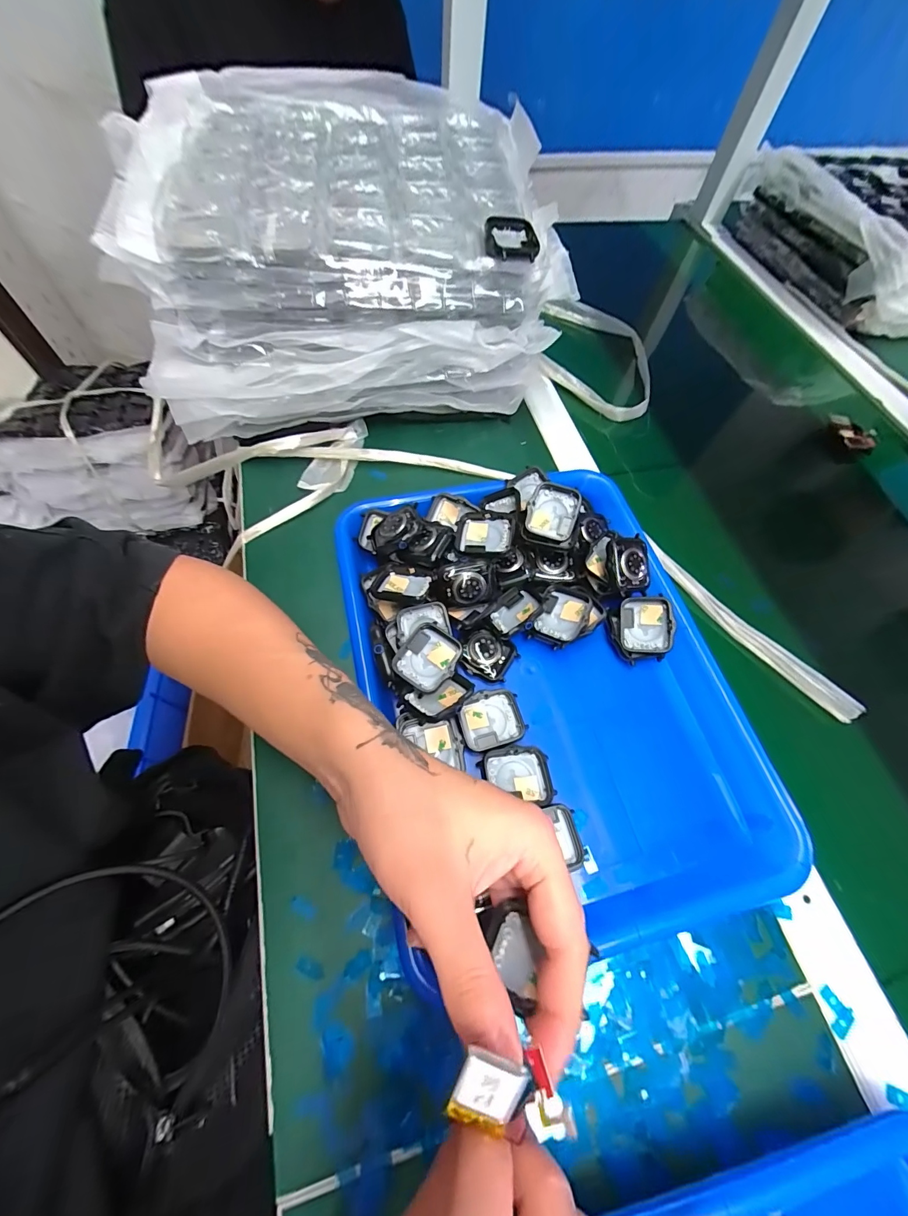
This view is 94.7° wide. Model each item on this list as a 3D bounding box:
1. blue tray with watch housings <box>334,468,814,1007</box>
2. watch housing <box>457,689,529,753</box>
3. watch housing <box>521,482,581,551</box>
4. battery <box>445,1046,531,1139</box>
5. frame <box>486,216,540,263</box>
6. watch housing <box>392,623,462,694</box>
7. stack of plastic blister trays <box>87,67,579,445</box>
[{"bbox_3d":[0.062,0.040,0.299,0.255,0.052,0.326,-10,64,-9],"label":"blue tray with watch housings"},{"bbox_3d":[0.026,0.079,0.294,0.044,0.009,0.038,-11,64,-9],"label":"watch housing"},{"bbox_3d":[0.076,-0.072,0.329,0.040,0.009,0.048,14,90,7],"label":"watch housing"},{"bbox_3d":[0.010,0.148,0.127,0.020,0.004,0.021,20,90,-1],"label":"battery"},{"bbox_3d":[0.045,-0.286,0.324,0.040,0.012,0.045,4,63,-2],"label":"frame"},{"bbox_3d":[-0.018,0.034,0.289,0.038,0.008,0.041,31,75,12],"label":"watch housing"},{"bbox_3d":[-0.110,-0.355,0.429,0.353,0.157,0.338,-10,64,-9],"label":"stack of plastic blister trays"}]

